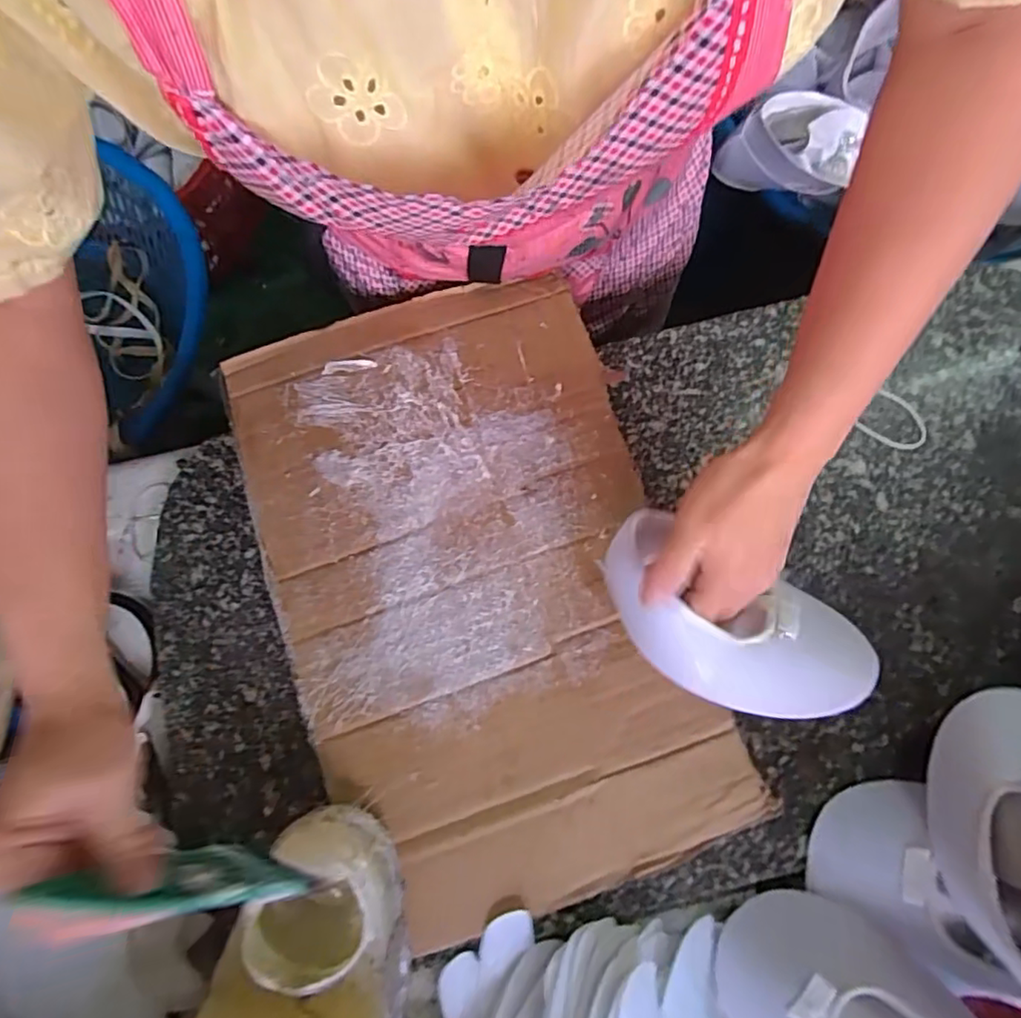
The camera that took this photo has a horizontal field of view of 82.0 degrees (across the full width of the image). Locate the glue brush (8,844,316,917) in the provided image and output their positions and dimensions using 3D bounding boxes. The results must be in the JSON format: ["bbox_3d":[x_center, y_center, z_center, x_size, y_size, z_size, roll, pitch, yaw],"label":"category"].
[{"bbox_3d":[-0.150,0.170,0.268,0.040,0.114,0.011,6,73,37],"label":"glue brush"}]

